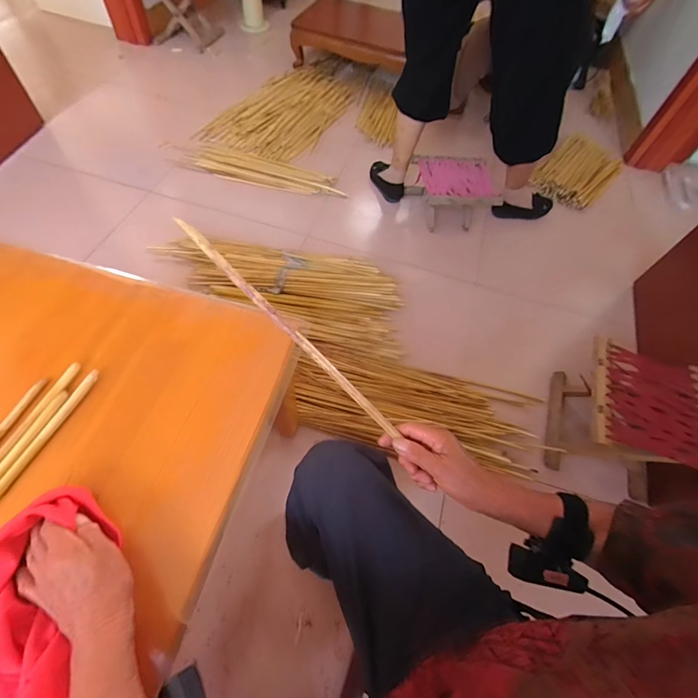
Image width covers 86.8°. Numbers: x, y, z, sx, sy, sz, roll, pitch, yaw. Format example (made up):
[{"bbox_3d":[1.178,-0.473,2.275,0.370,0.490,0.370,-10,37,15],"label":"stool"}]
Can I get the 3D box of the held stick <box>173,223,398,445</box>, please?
[{"bbox_3d":[-0.064,-0.020,0.390,0.303,0.010,0.012,45,68,-8],"label":"held stick"}]

